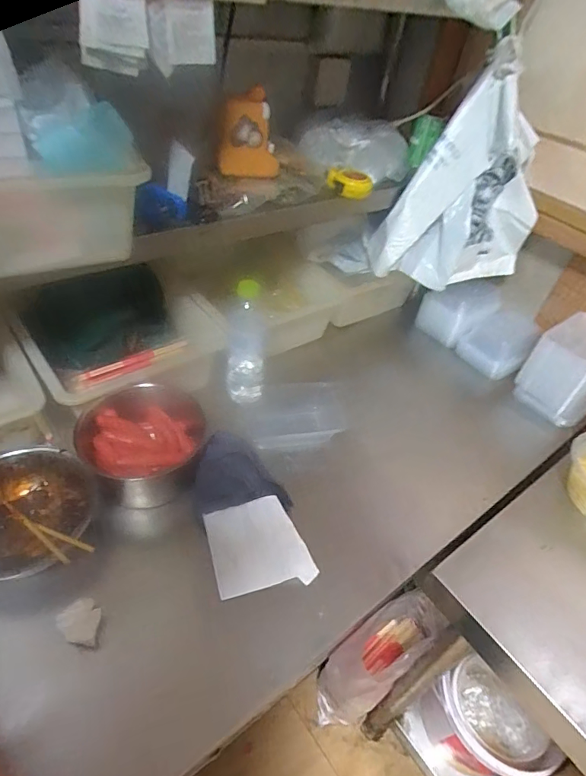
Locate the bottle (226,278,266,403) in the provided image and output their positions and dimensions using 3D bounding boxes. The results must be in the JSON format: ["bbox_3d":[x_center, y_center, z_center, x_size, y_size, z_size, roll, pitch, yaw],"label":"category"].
[{"bbox_3d":[-0.078,-0.074,0.763,0.060,0.199,0.069,4,44,-3],"label":"bottle"}]

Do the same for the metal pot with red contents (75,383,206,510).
[{"bbox_3d":[-0.202,0.077,0.672,0.170,0.077,0.159,3,44,-3],"label":"metal pot with red contents"}]

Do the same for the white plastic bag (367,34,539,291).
[{"bbox_3d":[0.328,-0.396,0.887,0.306,0.378,0.105,-6,45,-13],"label":"white plastic bag"}]

